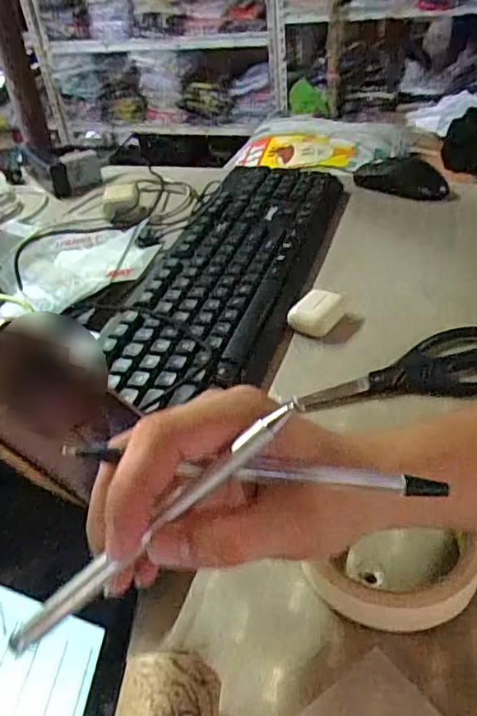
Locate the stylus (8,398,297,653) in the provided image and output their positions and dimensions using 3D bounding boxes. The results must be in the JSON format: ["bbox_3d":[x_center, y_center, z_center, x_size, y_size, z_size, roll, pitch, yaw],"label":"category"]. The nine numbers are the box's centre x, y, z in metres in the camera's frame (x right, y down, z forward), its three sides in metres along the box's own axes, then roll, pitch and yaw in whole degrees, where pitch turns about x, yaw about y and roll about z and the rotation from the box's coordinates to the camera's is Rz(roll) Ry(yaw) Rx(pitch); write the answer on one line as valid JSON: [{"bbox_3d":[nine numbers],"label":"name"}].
[{"bbox_3d":[-0.029,0.057,0.195,0.128,0.008,0.005,-41,49,-5],"label":"stylus"}]

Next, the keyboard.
[{"bbox_3d":[-0.003,-0.095,0.526,0.144,0.032,0.401,8,40,18],"label":"keyboard"}]

